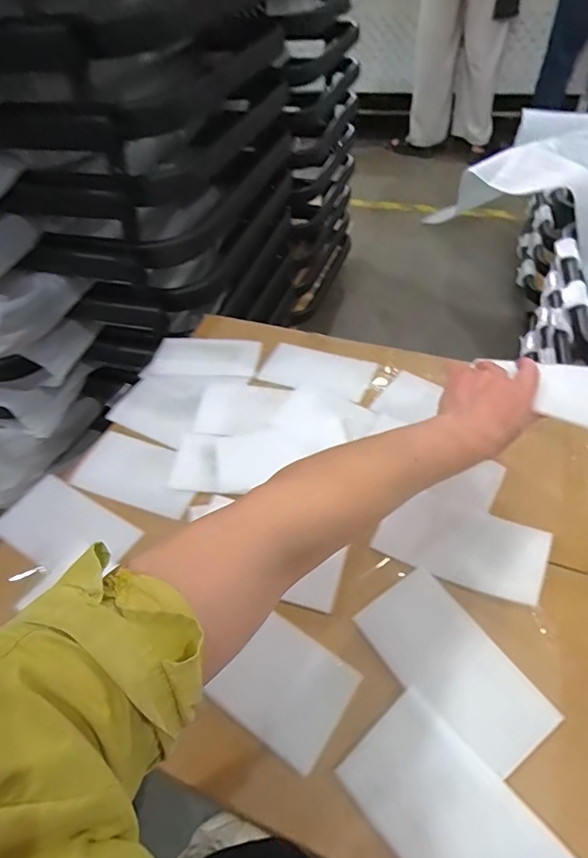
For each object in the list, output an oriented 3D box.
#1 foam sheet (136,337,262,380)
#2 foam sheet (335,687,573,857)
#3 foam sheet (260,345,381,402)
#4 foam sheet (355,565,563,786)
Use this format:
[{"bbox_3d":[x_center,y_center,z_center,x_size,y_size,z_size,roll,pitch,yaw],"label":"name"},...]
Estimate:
[{"bbox_3d":[-0.124,-0.096,0.646,0.149,0.019,0.087,3,42,2],"label":"foam sheet"},{"bbox_3d":[0.104,0.251,0.300,0.079,0.005,0.141,-34,53,-23],"label":"foam sheet"},{"bbox_3d":[0.027,-0.077,0.616,0.140,0.009,0.079,12,50,16],"label":"foam sheet"},{"bbox_3d":[0.121,0.180,0.366,0.079,0.005,0.140,-26,49,-23],"label":"foam sheet"}]

